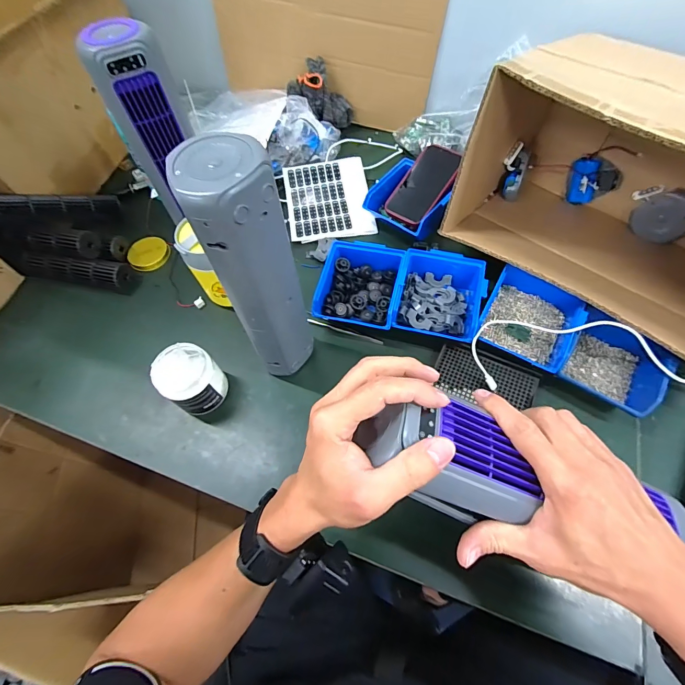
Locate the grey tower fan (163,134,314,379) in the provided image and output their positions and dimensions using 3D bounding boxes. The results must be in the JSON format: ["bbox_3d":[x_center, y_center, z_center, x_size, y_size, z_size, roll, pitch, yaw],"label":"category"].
[{"bbox_3d":[-0.085,-0.063,0.404,0.075,0.304,0.071,-16,62,-6],"label":"grey tower fan"}]

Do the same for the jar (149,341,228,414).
[{"bbox_3d":[-0.203,0.052,0.489,0.074,0.087,0.070,-1,61,2],"label":"jar"}]

